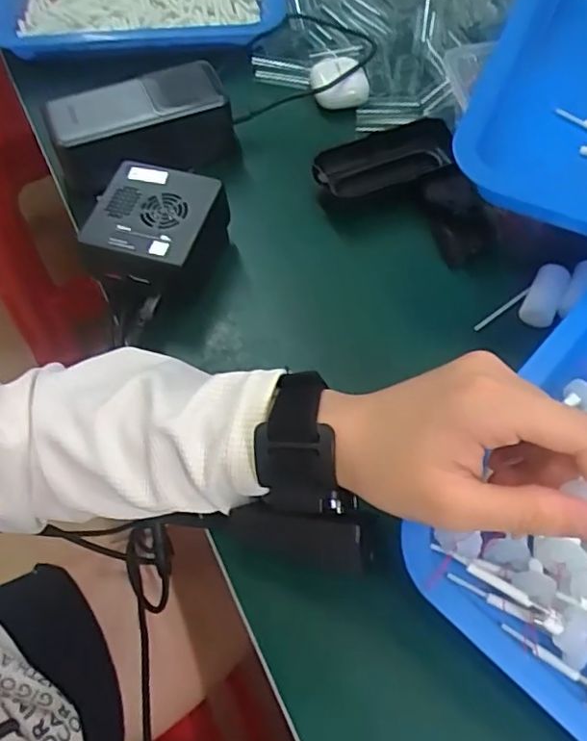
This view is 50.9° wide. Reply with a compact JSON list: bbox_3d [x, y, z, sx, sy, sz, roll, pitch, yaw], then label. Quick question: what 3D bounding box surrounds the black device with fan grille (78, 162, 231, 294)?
[{"bbox_3d":[-0.088,-0.089,0.408,0.073,0.050,0.076,13,61,9],"label":"black device with fan grille"}]

